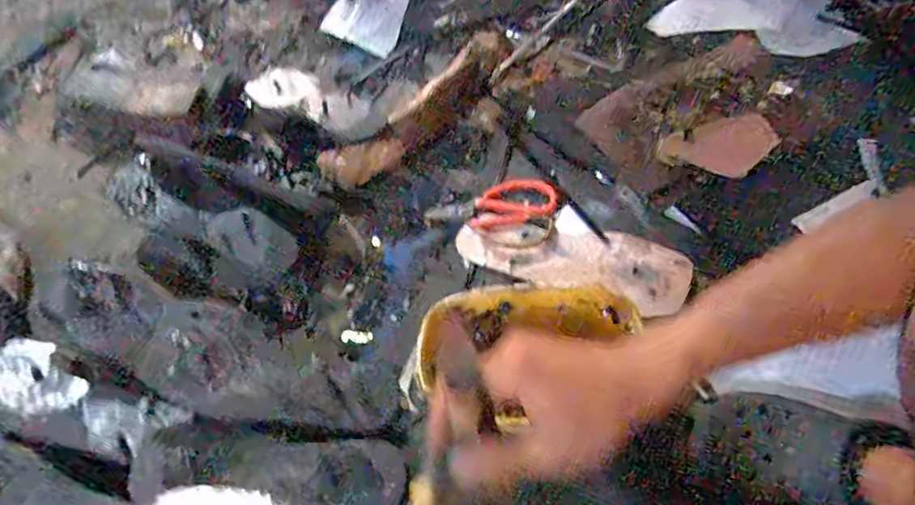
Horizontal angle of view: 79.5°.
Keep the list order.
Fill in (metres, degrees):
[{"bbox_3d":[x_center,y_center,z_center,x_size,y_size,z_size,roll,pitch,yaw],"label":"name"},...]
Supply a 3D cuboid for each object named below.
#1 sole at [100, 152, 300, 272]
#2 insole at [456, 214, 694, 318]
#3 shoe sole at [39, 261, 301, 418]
[{"bbox_3d":[-0.308,-0.040,0.663,0.244,0.044,0.080,23,69,13],"label":"sole"},{"bbox_3d":[0.124,0.004,0.611,0.249,0.009,0.079,15,75,16],"label":"insole"},{"bbox_3d":[-0.324,0.091,0.614,0.312,0.026,0.110,20,69,12],"label":"shoe sole"}]

